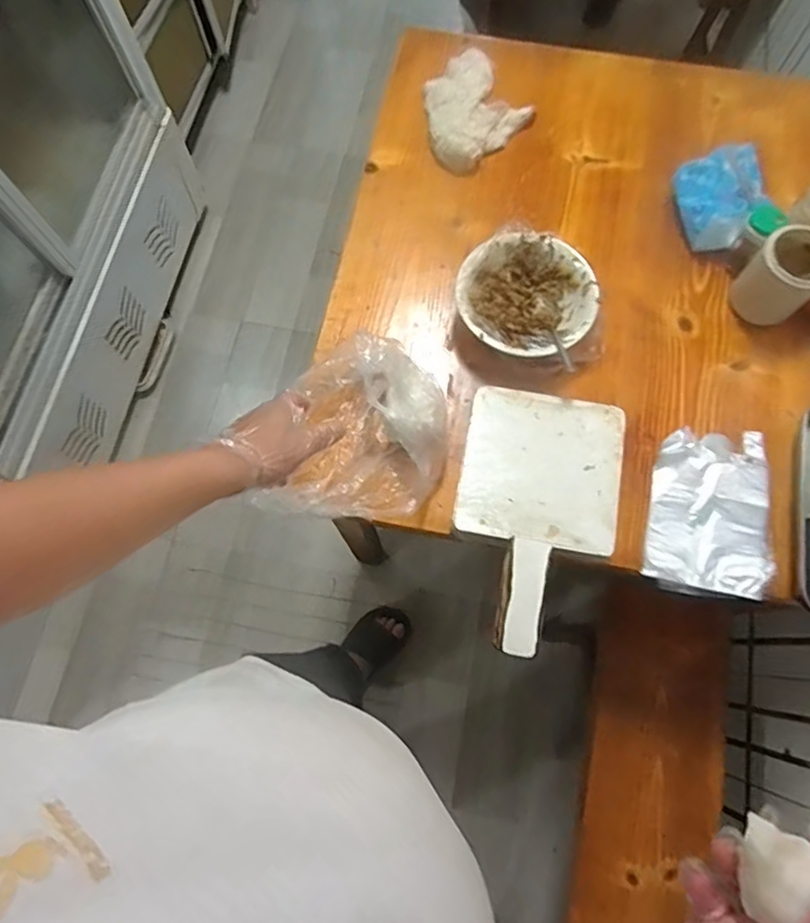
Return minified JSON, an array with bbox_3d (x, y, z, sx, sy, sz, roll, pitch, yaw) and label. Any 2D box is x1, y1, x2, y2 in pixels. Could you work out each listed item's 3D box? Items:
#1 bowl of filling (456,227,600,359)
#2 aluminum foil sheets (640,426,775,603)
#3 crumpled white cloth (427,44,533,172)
[{"bbox_3d":[0.153,-0.203,0.747,0.165,0.057,0.163,0,73,1],"label":"bowl of filling"},{"bbox_3d":[0.356,0.056,0.686,0.132,0.013,0.196,12,74,5],"label":"aluminum foil sheets"},{"bbox_3d":[0.094,-0.516,0.863,0.147,0.028,0.187,42,78,12],"label":"crumpled white cloth"}]

